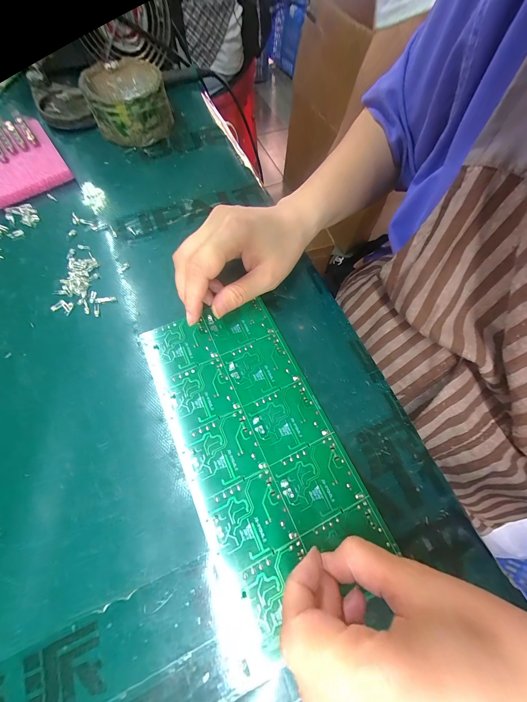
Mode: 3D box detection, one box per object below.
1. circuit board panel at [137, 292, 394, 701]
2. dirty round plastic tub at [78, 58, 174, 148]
[{"bbox_3d":[-0.008,0.063,0.184,0.111,0.007,0.217,-23,71,-11],"label":"circuit board panel"},{"bbox_3d":[-0.163,-0.304,0.309,0.088,0.051,0.089,1,68,-2],"label":"dirty round plastic tub"}]

